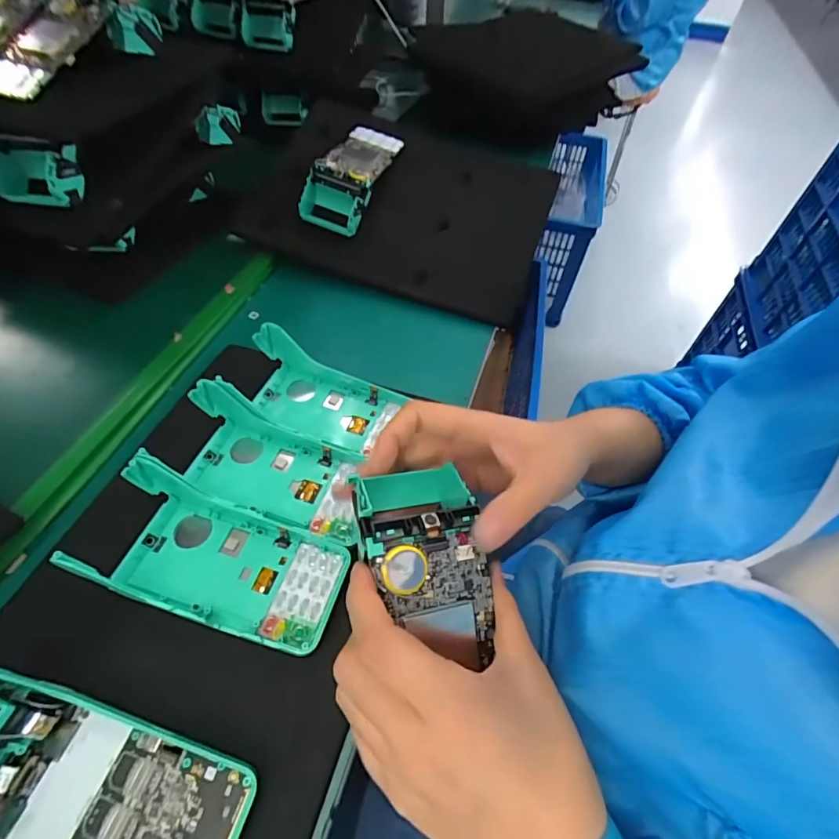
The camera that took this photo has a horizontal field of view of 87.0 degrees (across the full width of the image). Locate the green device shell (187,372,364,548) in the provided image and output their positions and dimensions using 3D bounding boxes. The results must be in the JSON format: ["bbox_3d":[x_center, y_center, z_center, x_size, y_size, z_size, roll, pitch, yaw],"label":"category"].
[{"bbox_3d":[-0.117,0.029,0.344,0.148,0.053,0.075,18,52,9],"label":"green device shell"}]

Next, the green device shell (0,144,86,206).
[{"bbox_3d":[-0.350,-0.221,0.403,0.088,0.042,0.040,9,51,2],"label":"green device shell"}]

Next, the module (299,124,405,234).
[{"bbox_3d":[-0.080,-0.302,0.534,0.079,0.049,0.168,18,66,9],"label":"module"}]

